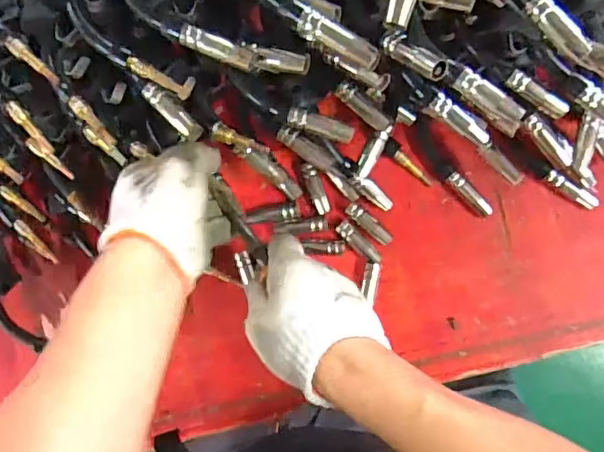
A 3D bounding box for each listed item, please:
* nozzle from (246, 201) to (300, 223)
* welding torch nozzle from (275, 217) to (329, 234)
[{"bbox_3d":[-0.029,-0.011,0.559,0.051,0.014,0.016,-13,89,6],"label":"nozzle"},{"bbox_3d":[-0.001,0.000,0.555,0.052,0.009,0.013,-6,90,6],"label":"welding torch nozzle"}]

